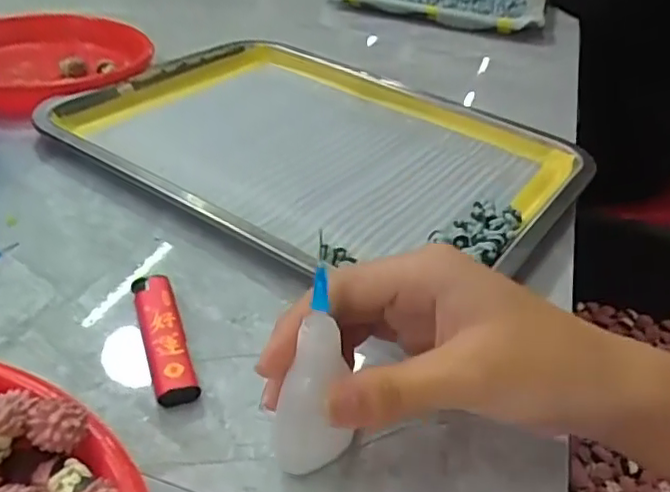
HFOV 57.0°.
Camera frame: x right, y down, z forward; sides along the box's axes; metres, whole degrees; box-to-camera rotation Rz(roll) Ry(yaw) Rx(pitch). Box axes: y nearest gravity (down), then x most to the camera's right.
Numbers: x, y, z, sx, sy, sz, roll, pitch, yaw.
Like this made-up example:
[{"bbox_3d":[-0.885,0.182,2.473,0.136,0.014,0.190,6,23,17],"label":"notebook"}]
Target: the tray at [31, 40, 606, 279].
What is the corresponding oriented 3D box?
[{"bbox_3d":[-0.011,-0.077,0.441,0.331,0.029,0.250,26,40,25],"label":"tray"}]

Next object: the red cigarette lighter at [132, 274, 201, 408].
[{"bbox_3d":[-0.081,0.042,0.290,0.018,0.011,0.080,-10,39,-21],"label":"red cigarette lighter"}]

